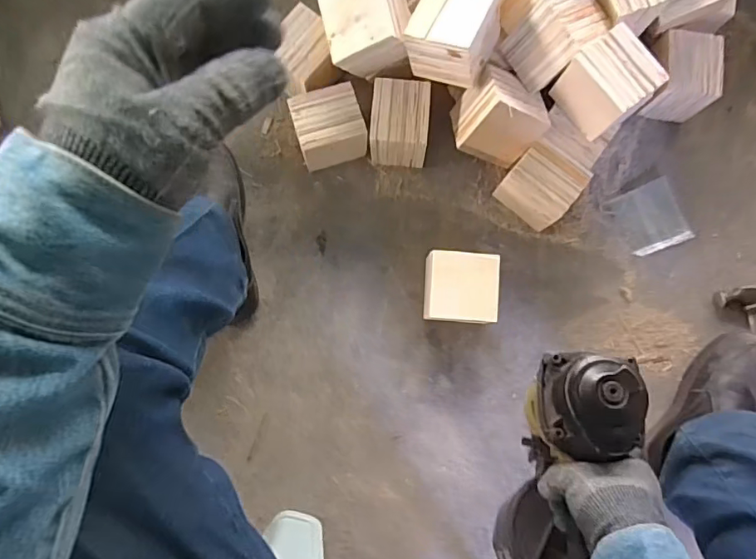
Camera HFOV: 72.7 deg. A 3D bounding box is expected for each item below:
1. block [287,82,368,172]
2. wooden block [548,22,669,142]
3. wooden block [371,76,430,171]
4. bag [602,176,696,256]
[{"bbox_3d":[-0.069,-0.219,0.771,0.102,0.094,0.097,-14,83,-2],"label":"block"},{"bbox_3d":[0.299,-0.253,0.677,0.088,0.090,0.100,-40,85,-5],"label":"wooden block"},{"bbox_3d":[0.033,-0.225,0.761,0.087,0.092,0.105,2,83,0],"label":"wooden block"},{"bbox_3d":[0.424,-0.095,0.798,0.102,0.007,0.102,-23,84,-3],"label":"bag"}]

